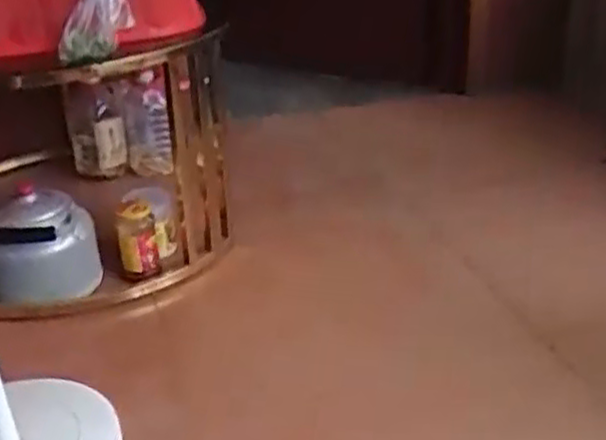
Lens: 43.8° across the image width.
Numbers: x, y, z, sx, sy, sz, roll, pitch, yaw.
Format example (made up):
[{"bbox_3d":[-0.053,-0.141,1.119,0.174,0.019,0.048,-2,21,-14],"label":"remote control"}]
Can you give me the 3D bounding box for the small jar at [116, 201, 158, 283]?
[{"bbox_3d":[-0.306,0.052,1.400,0.072,0.167,0.064,-9,28,-11],"label":"small jar"}]

